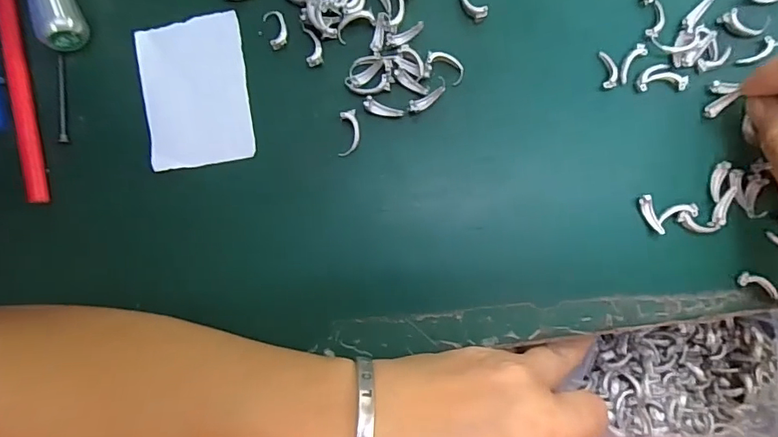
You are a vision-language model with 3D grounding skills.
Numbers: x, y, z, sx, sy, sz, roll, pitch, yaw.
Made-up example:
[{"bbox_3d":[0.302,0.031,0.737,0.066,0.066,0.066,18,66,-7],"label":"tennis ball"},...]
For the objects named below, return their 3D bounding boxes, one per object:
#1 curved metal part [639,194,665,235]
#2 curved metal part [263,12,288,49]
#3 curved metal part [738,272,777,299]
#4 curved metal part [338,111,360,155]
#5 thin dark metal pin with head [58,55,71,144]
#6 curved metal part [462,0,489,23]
[{"bbox_3d":[0.129,-0.002,0.235,0.006,0.005,0.020,-19,87,1],"label":"curved metal part"},{"bbox_3d":[-0.058,-0.097,0.243,0.011,0.005,0.021,-19,87,1],"label":"curved metal part"},{"bbox_3d":[0.181,0.032,0.232,0.020,0.004,0.007,22,89,3],"label":"curved metal part"},{"bbox_3d":[-0.020,-0.043,0.241,0.010,0.004,0.023,3,88,2],"label":"curved metal part"},{"bbox_3d":[-0.167,-0.061,0.244,0.004,0.005,0.046,-7,87,2],"label":"thin dark metal pin with head"},{"bbox_3d":[0.043,-0.111,0.243,0.010,0.004,0.021,-24,87,1],"label":"curved metal part"}]

